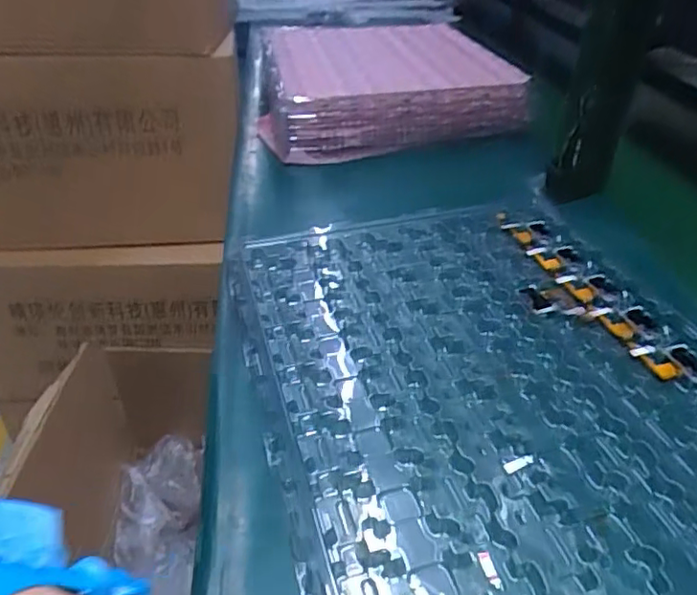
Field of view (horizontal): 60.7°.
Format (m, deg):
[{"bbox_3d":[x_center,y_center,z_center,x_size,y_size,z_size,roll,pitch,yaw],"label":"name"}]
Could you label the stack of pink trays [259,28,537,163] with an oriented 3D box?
[{"bbox_3d":[0.032,-0.314,0.830,0.317,0.058,0.383,-7,36,-6],"label":"stack of pink trays"}]

